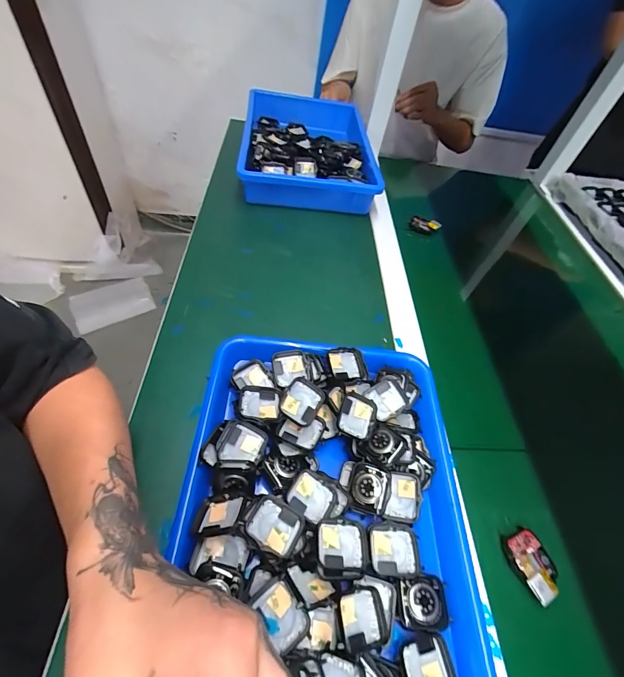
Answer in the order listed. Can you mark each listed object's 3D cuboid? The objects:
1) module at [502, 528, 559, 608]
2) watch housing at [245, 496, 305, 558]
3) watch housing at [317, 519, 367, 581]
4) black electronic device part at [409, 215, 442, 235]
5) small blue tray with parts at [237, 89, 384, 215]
[{"bbox_3d":[0.204,0.208,0.315,0.039,0.010,0.052,-15,58,-24],"label":"module"},{"bbox_3d":[-0.030,0.155,0.284,0.043,0.015,0.037,25,52,11],"label":"watch housing"},{"bbox_3d":[0.025,0.175,0.284,0.041,0.016,0.042,6,51,-4],"label":"watch housing"},{"bbox_3d":[0.208,-0.208,0.631,0.053,0.032,0.008,28,53,13],"label":"black electronic device part"},{"bbox_3d":[-0.003,-0.397,0.710,0.251,0.078,0.389,2,52,-4],"label":"small blue tray with parts"}]

